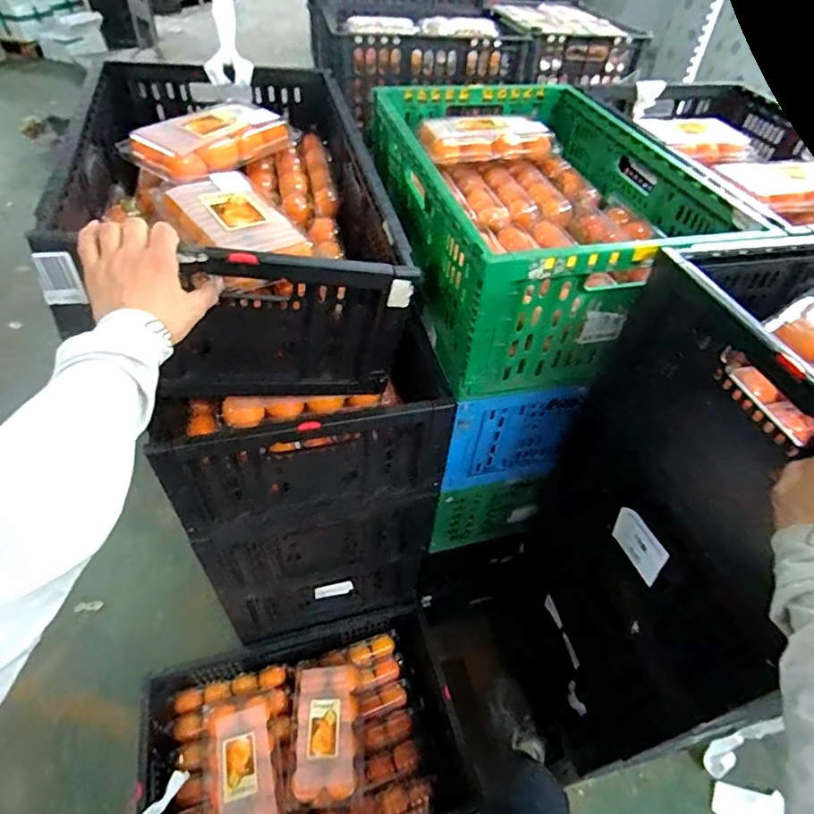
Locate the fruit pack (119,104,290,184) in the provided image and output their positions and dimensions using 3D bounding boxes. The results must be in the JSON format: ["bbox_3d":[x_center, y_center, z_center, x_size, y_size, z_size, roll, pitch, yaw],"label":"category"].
[{"bbox_3d":[-0.285,-0.402,0.755,0.142,0.046,0.228,29,52,22],"label":"fruit pack"}]

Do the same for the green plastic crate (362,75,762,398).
[{"bbox_3d":[0.184,-0.308,0.804,0.378,0.200,0.552,-9,48,-11],"label":"green plastic crate"}]

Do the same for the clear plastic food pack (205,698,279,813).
[{"bbox_3d":[-0.305,0.663,0.924,0.119,0.055,0.220,-13,49,-15],"label":"clear plastic food pack"}]

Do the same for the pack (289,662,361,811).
[{"bbox_3d":[-0.157,0.615,0.962,0.131,0.064,0.223,-3,47,-6],"label":"pack"}]

